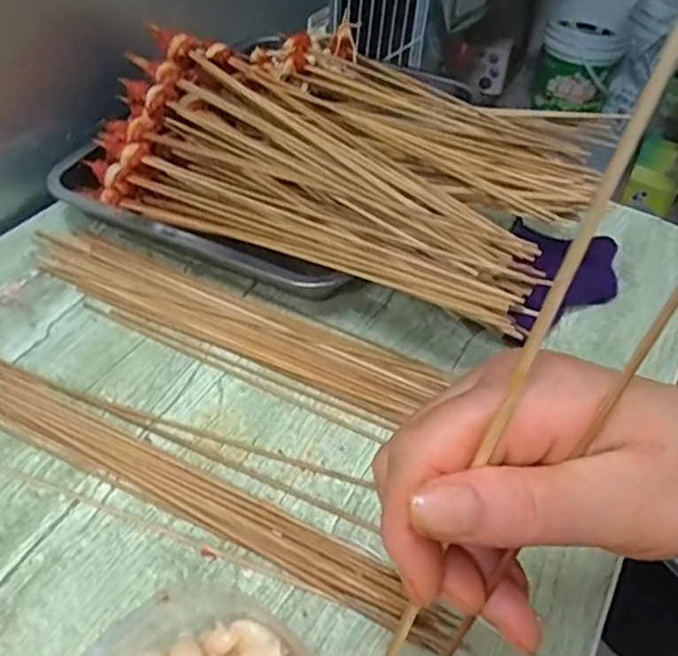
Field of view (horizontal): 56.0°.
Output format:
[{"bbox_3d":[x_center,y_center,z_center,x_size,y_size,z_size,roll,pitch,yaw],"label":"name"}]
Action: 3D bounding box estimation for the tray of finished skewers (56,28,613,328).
[{"bbox_3d":[0.008,-0.178,0.594,0.385,0.107,0.371,23,49,15],"label":"tray of finished skewers"}]

